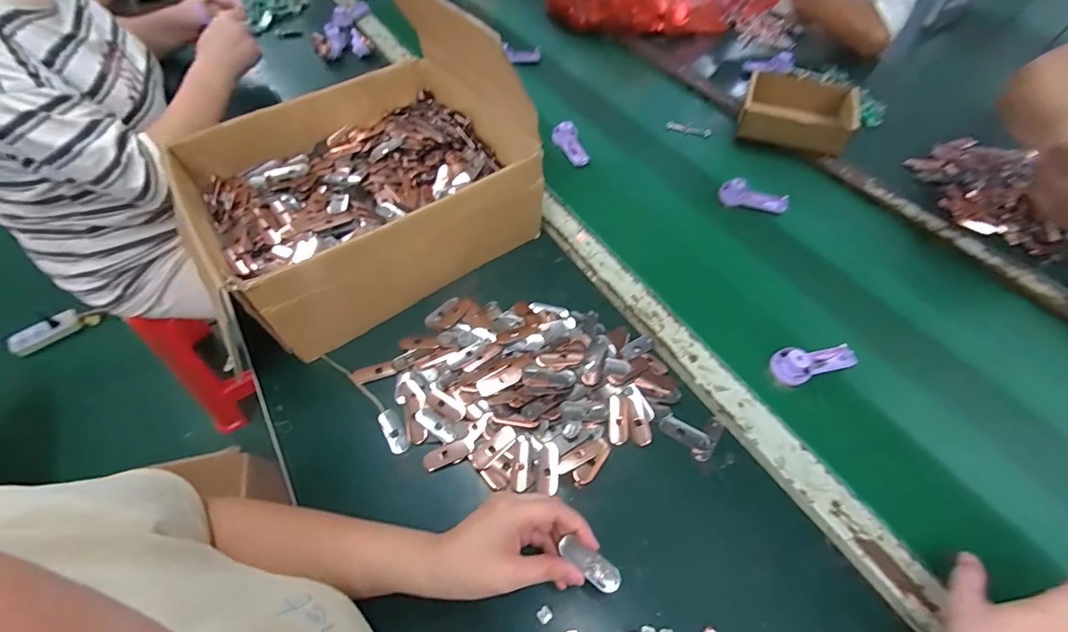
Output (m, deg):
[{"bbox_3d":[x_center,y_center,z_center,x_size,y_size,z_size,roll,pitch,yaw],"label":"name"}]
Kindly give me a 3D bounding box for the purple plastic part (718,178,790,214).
[{"bbox_3d":[0.324,-0.177,0.676,0.096,0.025,0.033,13,55,9],"label":"purple plastic part"}]

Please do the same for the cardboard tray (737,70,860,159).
[{"bbox_3d":[0.441,-0.343,0.775,0.171,0.054,0.149,21,57,14],"label":"cardboard tray"}]

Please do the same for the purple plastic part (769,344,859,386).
[{"bbox_3d":[0.315,0.049,0.512,0.096,0.025,0.037,-12,55,-9],"label":"purple plastic part"}]

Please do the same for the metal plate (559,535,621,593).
[{"bbox_3d":[0.043,0.188,0.347,0.048,0.008,0.019,30,60,18],"label":"metal plate"}]

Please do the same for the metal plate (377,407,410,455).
[{"bbox_3d":[-0.145,0.119,0.476,0.023,0.004,0.051,-24,58,-17],"label":"metal plate"}]

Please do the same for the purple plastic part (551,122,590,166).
[{"bbox_3d":[0.063,-0.278,0.748,0.036,0.030,0.087,-21,69,-15],"label":"purple plastic part"}]

